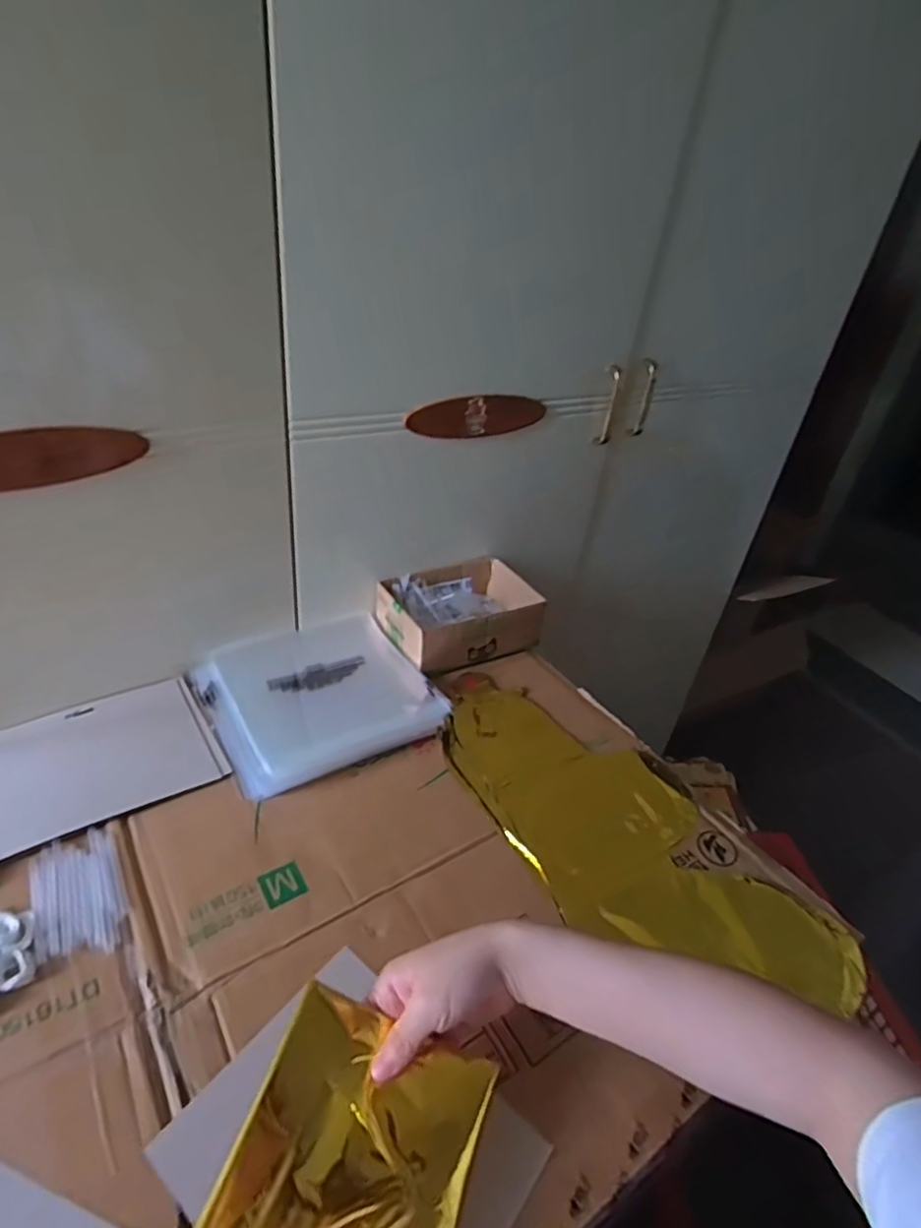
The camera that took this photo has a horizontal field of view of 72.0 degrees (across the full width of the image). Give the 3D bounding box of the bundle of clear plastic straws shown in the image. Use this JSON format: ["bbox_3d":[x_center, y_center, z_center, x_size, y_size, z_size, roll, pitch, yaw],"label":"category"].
[{"bbox_3d":[-0.304,0.221,0.505,0.063,0.006,0.111,-15,41,-30],"label":"bundle of clear plastic straws"}]

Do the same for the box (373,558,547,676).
[{"bbox_3d":[0.000,0.002,0.813,0.186,0.067,0.138,-15,41,-29],"label":"box"}]

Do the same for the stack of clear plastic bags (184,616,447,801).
[{"bbox_3d":[-0.158,0.085,0.704,0.225,0.024,0.207,-17,42,-31],"label":"stack of clear plastic bags"}]

